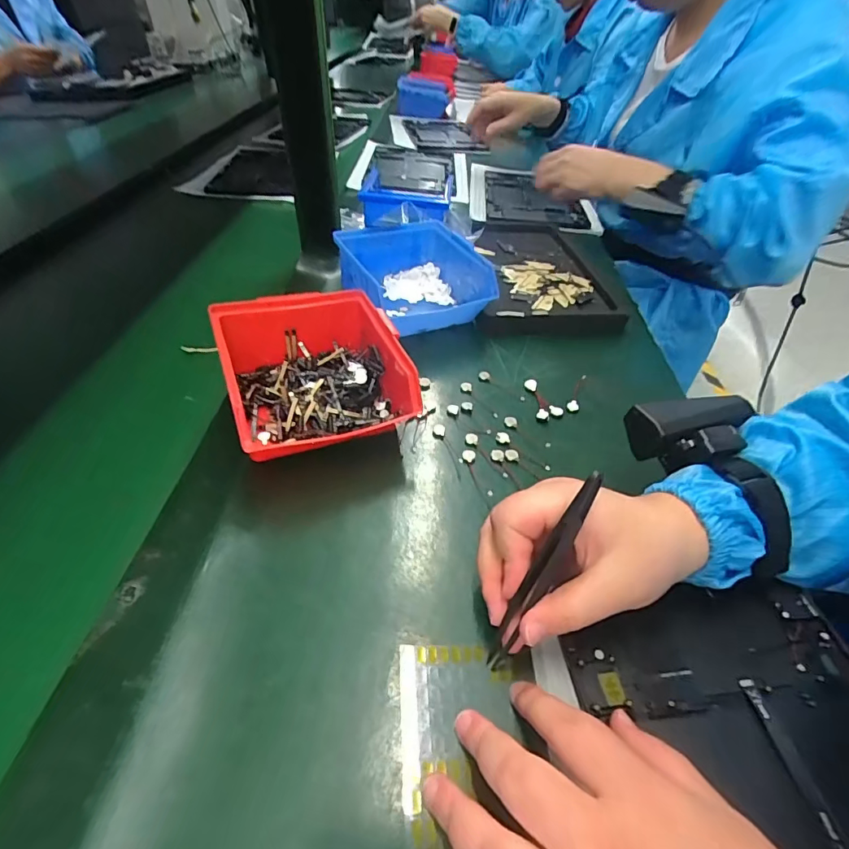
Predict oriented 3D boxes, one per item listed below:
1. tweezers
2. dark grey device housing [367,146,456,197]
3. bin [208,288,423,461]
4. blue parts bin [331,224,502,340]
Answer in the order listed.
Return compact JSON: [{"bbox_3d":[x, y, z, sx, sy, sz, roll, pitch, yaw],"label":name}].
[{"bbox_3d":[0.058,0.074,0.234,0.009,0.118,0.006,31,17,26],"label":"tweezers"},{"bbox_3d":[-0.023,-0.457,0.845,0.152,0.012,0.257,0,41,0],"label":"dark grey device housing"},{"bbox_3d":[-0.084,-0.036,0.352,0.130,0.075,0.136,-14,45,-15],"label":"bin"},{"bbox_3d":[-0.010,-0.145,0.477,0.121,0.065,0.133,-18,46,-19],"label":"blue parts bin"}]

